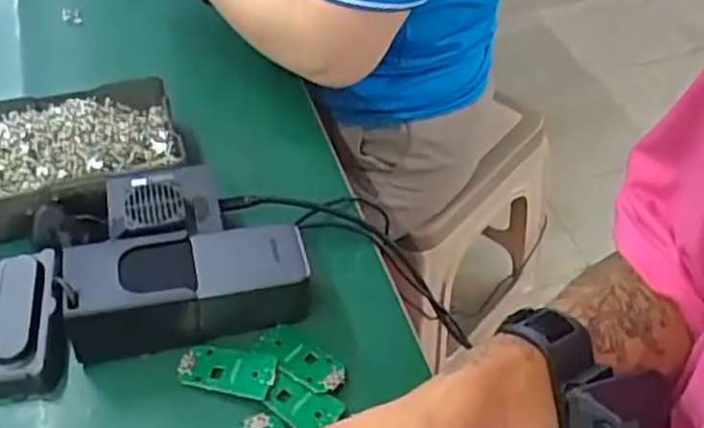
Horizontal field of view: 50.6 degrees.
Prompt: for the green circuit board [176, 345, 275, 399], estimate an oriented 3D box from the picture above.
[{"bbox_3d":[-0.083,0.102,0.489,0.065,0.006,0.030,8,52,12],"label":"green circuit board"}]

